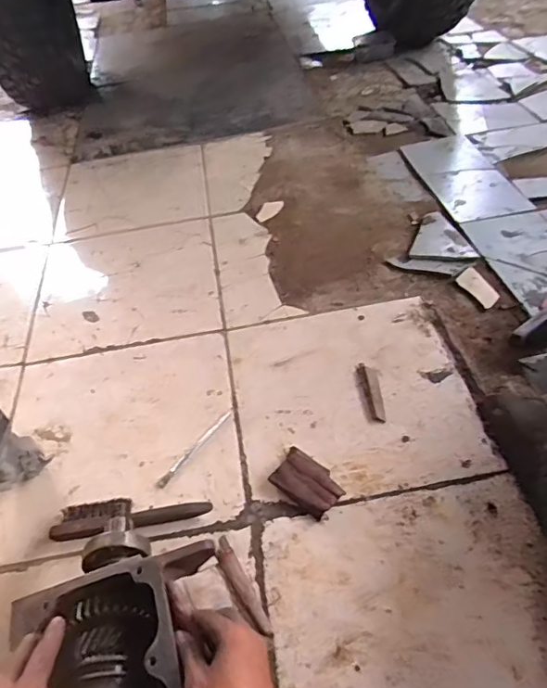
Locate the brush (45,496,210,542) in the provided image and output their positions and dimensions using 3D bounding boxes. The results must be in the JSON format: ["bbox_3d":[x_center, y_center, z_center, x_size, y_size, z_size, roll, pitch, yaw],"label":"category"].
[{"bbox_3d":[-0.212,0.252,0.769,0.235,0.038,0.053,-7,48,-1],"label":"brush"}]

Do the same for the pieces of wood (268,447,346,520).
[{"bbox_3d":[0.054,0.209,0.788,0.103,0.026,0.072,31,58,29],"label":"pieces of wood"}]

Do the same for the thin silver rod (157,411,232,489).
[{"bbox_3d":[-0.130,0.172,0.858,0.015,0.007,0.172,27,56,26],"label":"thin silver rod"}]

